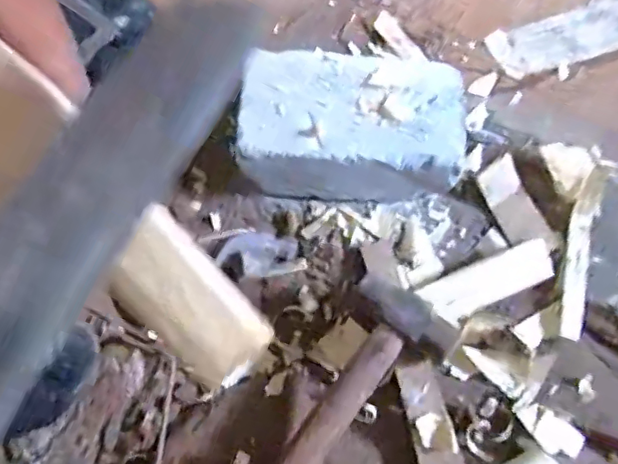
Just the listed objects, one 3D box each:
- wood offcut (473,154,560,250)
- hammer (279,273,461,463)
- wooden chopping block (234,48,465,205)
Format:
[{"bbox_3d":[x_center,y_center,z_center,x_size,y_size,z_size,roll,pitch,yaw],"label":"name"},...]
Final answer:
[{"bbox_3d":[0.200,-0.023,0.546,0.040,0.012,0.097,-29,80,8],"label":"wood offcut"},{"bbox_3d":[0.031,0.151,0.457,0.091,0.038,0.236,30,75,8],"label":"hammer"},{"bbox_3d":[0.038,-0.100,0.543,0.202,0.074,0.128,-1,73,-1],"label":"wooden chopping block"}]

